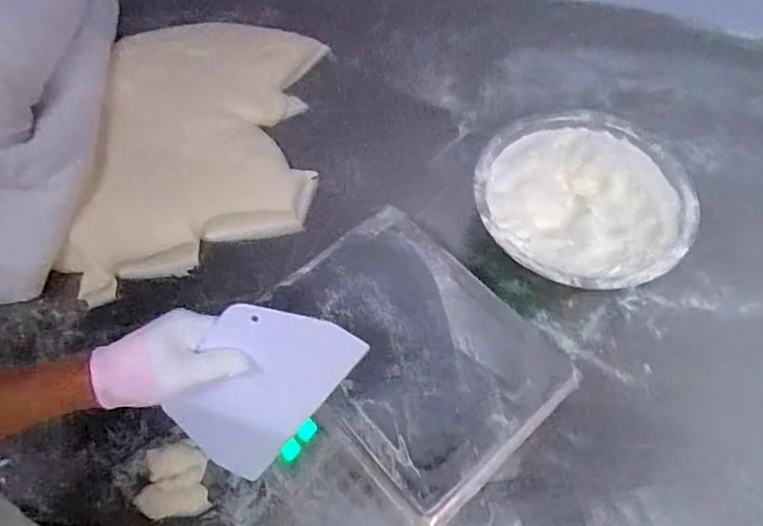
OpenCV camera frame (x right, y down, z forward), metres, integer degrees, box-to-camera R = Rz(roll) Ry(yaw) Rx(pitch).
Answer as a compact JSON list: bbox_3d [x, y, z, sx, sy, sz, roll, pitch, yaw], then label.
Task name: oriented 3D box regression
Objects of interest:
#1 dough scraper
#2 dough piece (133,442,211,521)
[{"bbox_3d":[-0.114,0.116,0.492,0.121,0.009,0.183,32,105,-18],"label":"dough scraper"},{"bbox_3d":[-0.247,0.253,0.628,0.082,0.038,0.083,-7,61,-1],"label":"dough piece"}]

